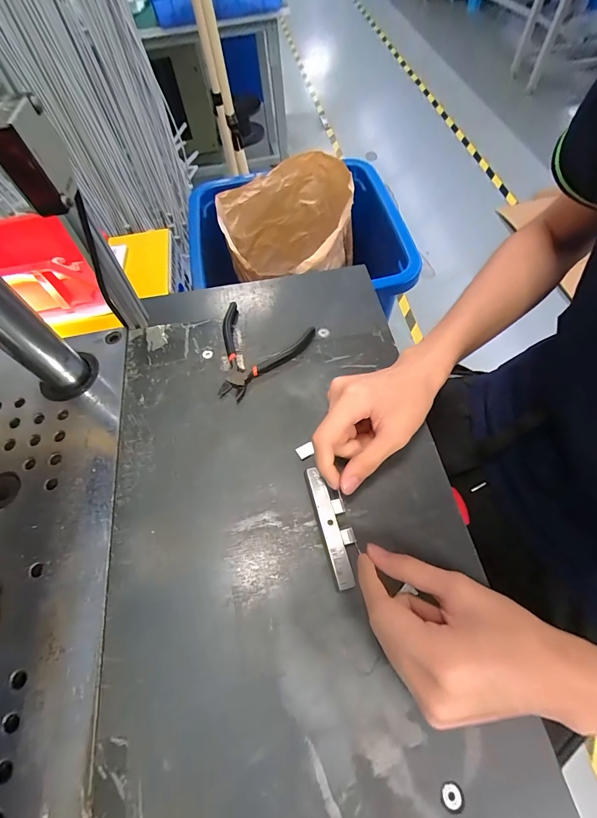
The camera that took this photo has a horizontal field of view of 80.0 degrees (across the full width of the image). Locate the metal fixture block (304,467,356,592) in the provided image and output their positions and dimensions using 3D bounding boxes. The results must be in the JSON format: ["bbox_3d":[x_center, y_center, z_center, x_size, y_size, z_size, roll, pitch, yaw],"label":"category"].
[{"bbox_3d":[0.024,0.096,0.294,0.015,0.016,0.097,-14,62,-5],"label":"metal fixture block"}]

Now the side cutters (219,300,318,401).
[{"bbox_3d":[-0.051,-0.060,0.389,0.106,0.011,0.116,19,64,12],"label":"side cutters"}]

